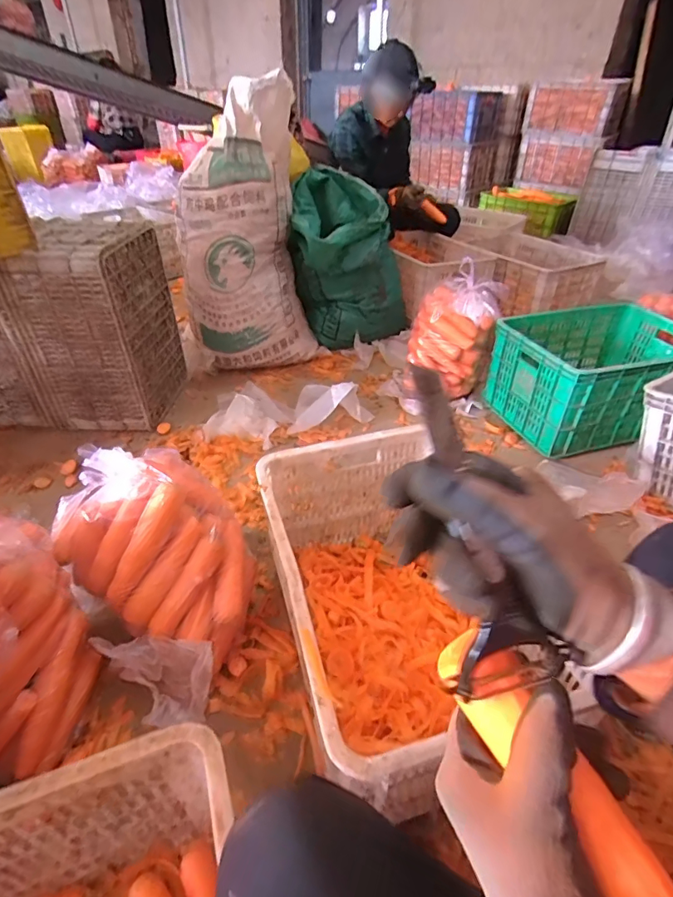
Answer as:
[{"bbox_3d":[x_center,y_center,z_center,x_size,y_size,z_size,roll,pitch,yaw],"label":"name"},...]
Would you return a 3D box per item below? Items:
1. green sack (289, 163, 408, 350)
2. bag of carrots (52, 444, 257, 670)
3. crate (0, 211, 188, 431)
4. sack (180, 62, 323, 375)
[{"bbox_3d":[0.056,-0.630,1.626,0.407,0.486,0.312,-3,37,-4],"label":"green sack"},{"bbox_3d":[-0.305,0.150,0.811,0.345,0.213,0.247,17,40,21],"label":"bag of carrots"},{"bbox_3d":[-0.766,-0.344,1.299,0.534,0.464,0.314,3,37,4],"label":"crate"},{"bbox_3d":[-0.277,-0.641,1.430,0.397,0.697,0.233,-9,38,-12],"label":"sack"}]

